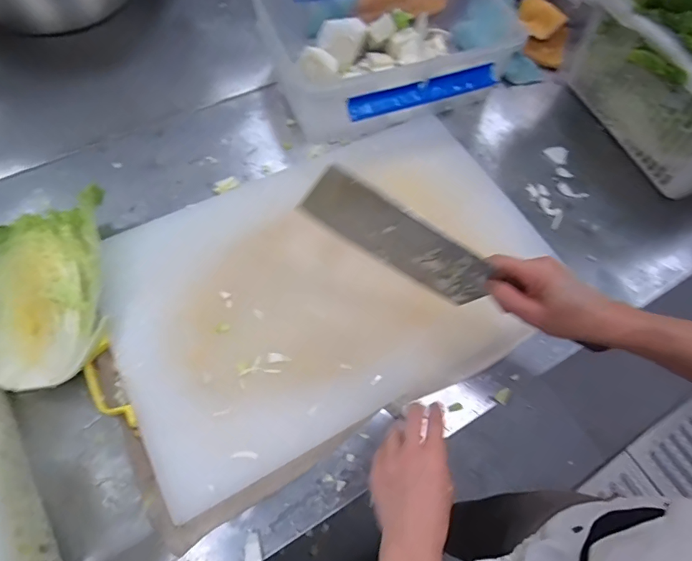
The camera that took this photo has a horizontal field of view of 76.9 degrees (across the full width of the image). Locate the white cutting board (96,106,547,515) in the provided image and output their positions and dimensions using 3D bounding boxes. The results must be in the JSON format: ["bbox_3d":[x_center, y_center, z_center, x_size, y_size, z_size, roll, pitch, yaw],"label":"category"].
[{"bbox_3d":[-0.009,-0.013,0.551,0.534,0.041,0.356,-23,68,-14],"label":"white cutting board"}]

